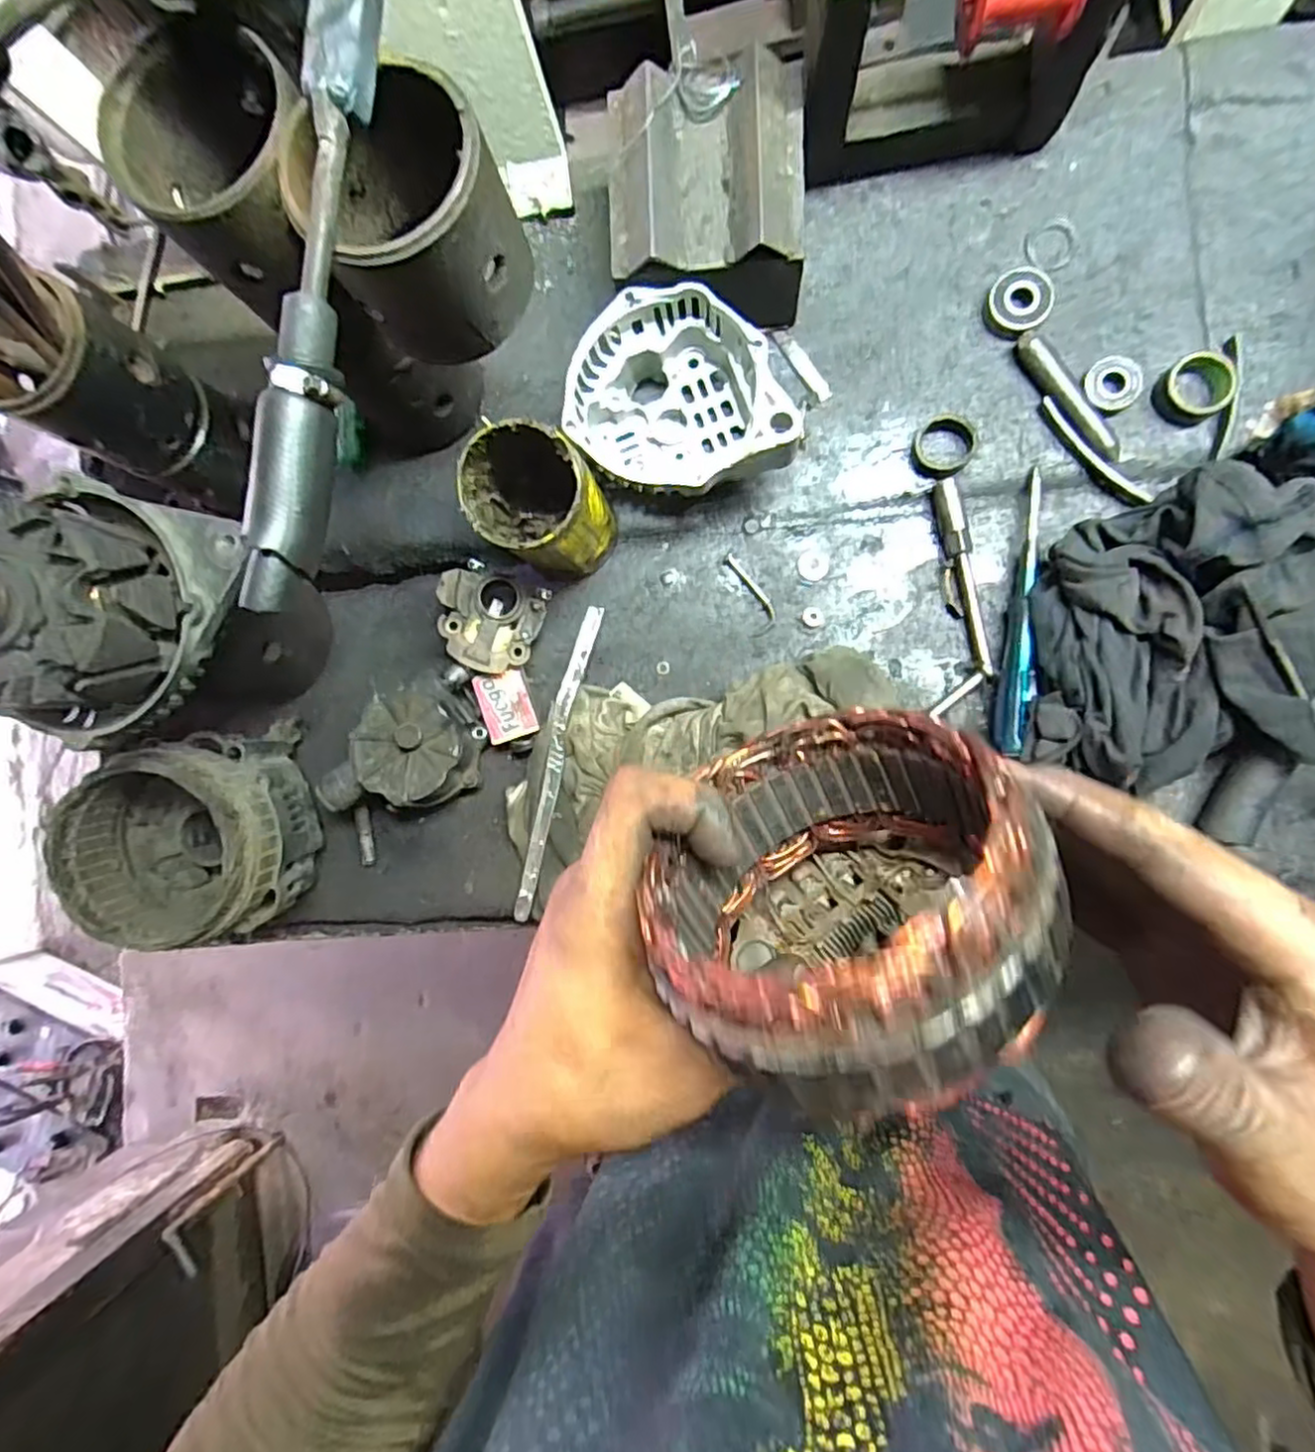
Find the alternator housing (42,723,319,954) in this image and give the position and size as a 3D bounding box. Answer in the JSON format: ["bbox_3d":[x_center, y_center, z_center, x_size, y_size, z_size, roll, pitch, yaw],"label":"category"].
[{"bbox_3d":[-0.323,0.082,0.475,0.130,0.111,0.132,0,88,8],"label":"alternator housing"}]

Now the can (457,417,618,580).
[{"bbox_3d":[-0.073,-0.138,0.441,0.073,0.119,0.071,0,88,8],"label":"can"}]

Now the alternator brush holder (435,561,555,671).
[{"bbox_3d":[-0.124,-0.077,0.492,0.073,0.036,0.071,0,88,8],"label":"alternator brush holder"}]

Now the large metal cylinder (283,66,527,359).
[{"bbox_3d":[-0.111,-0.235,0.312,0.082,0.078,0.082,0,88,8],"label":"large metal cylinder"}]

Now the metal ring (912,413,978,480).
[{"bbox_3d":[0.194,-0.189,0.451,0.038,0.018,0.039,0,88,8],"label":"metal ring"}]

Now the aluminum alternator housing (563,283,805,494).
[{"bbox_3d":[0.016,-0.204,0.448,0.150,0.078,0.123,44,94,7],"label":"aluminum alternator housing"}]

